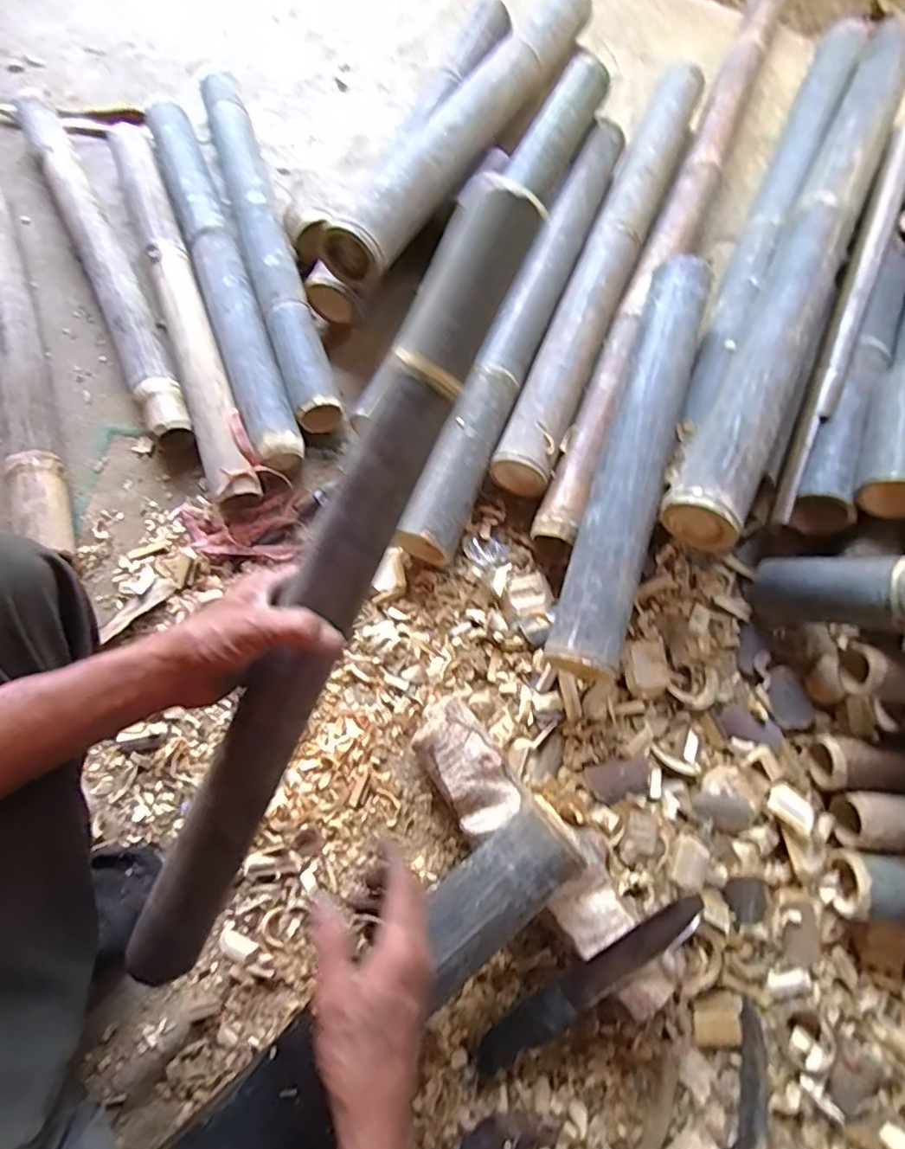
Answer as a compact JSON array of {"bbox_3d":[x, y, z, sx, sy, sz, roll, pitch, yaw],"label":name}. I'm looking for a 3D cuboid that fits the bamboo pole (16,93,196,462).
[{"bbox_3d":[-0.487,-0.437,0.792,0.065,0.044,0.650,-26,75,-10],"label":"bamboo pole"}]

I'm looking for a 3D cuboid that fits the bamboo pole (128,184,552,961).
[{"bbox_3d":[-0.101,0.017,0.446,0.061,0.056,0.656,27,94,7],"label":"bamboo pole"}]

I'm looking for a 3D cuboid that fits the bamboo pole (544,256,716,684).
[{"bbox_3d":[0.211,-0.141,0.659,0.073,0.064,0.521,19,72,4],"label":"bamboo pole"}]

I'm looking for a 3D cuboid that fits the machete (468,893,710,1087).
[{"bbox_3d":[0.122,0.381,0.528,0.259,0.032,0.040,-40,77,6],"label":"machete"}]

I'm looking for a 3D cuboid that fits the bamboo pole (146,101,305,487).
[{"bbox_3d":[-0.327,-0.424,0.790,0.062,0.050,0.661,-20,74,-8],"label":"bamboo pole"}]

